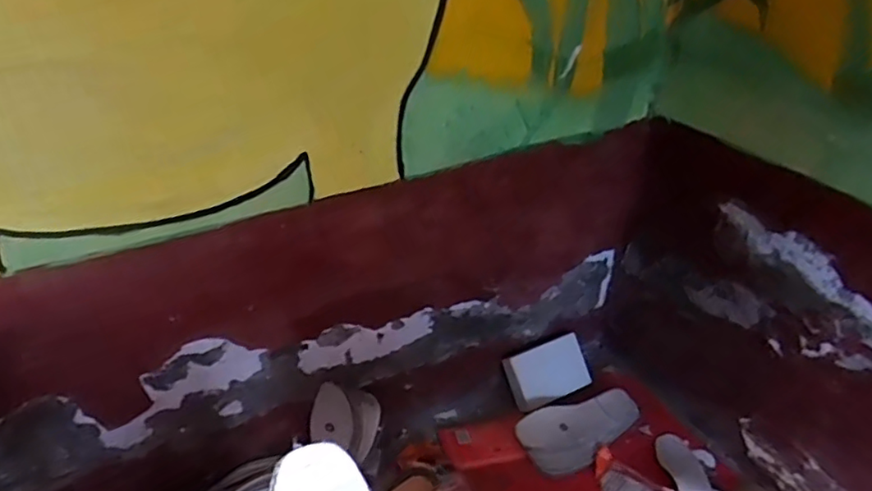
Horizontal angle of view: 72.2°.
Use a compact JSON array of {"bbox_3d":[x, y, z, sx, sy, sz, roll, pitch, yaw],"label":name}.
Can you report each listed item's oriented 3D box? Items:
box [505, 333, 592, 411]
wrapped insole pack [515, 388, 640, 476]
[{"bbox_3d":[0.212,0.235,1.119,0.161,0.101,0.035,-17,-2,-21],"label":"box"},{"bbox_3d":[0.261,0.328,1.057,0.233,0.017,0.106,-10,63,-23],"label":"wrapped insole pack"}]

